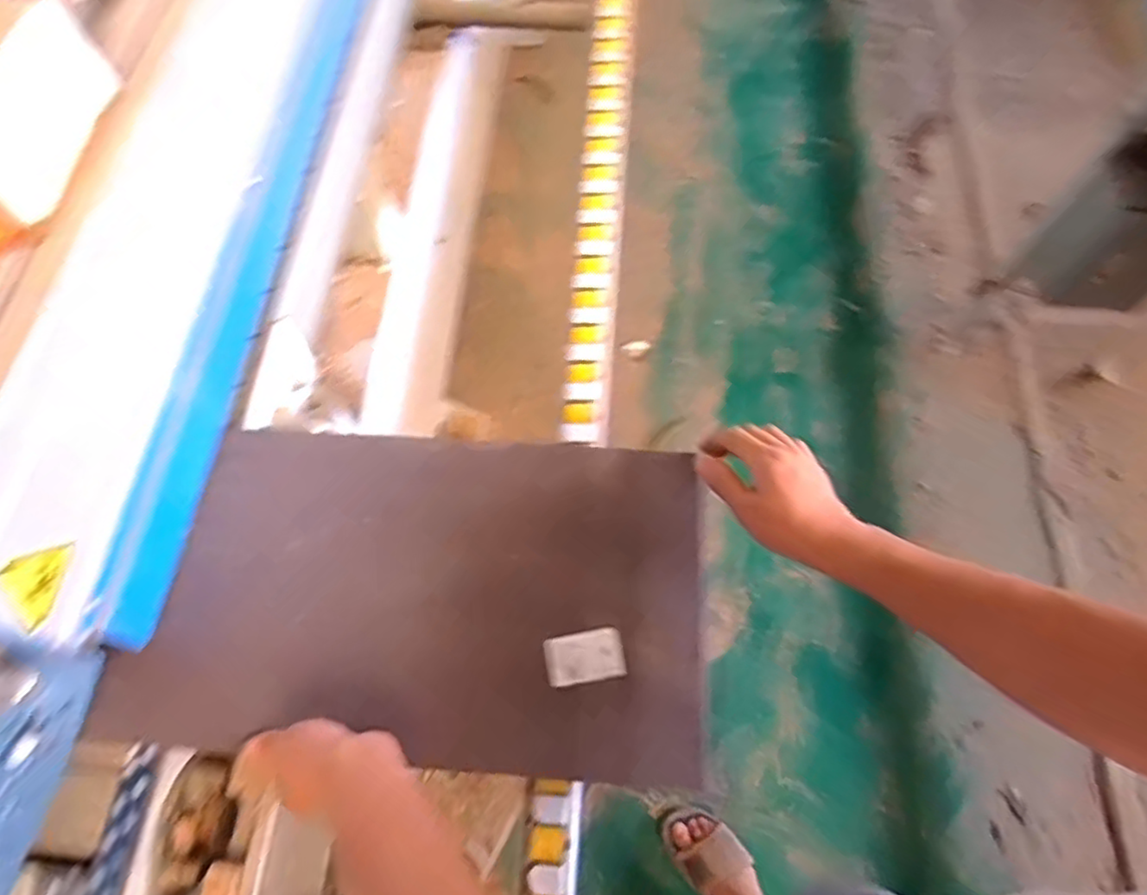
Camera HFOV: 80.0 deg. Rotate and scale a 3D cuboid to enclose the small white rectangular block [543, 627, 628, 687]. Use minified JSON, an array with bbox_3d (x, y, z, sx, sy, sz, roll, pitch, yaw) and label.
[{"bbox_3d":[0.010,0.181,0.591,0.067,0.010,0.040,-9,65,-4],"label":"small white rectangular block"}]

